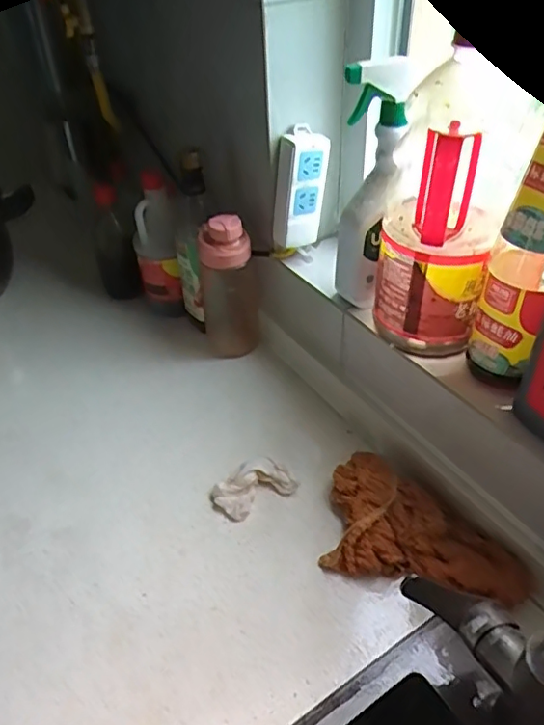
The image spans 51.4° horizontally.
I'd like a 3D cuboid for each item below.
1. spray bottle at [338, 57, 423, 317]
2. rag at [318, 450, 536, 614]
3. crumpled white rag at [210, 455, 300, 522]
[{"bbox_3d":[0.099,-0.169,0.572,0.072,0.236,0.062,11,43,16],"label":"spray bottle"},{"bbox_3d":[0.150,0.163,0.564,0.200,0.045,0.132,12,43,17],"label":"rag"},{"bbox_3d":[-0.022,0.136,0.619,0.083,0.025,0.051,-26,46,-24],"label":"crumpled white rag"}]

